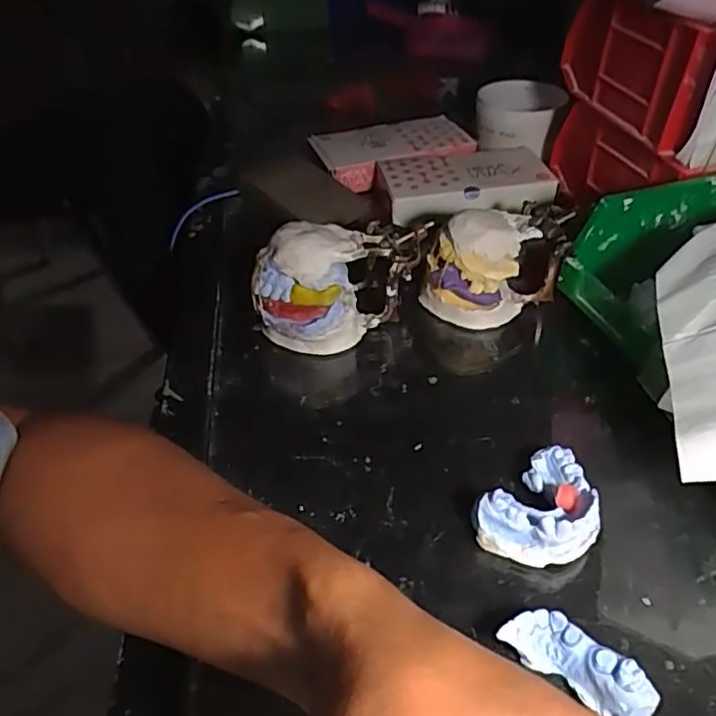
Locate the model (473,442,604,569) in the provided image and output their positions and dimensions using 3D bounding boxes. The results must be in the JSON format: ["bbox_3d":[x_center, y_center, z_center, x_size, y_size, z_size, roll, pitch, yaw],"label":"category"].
[{"bbox_3d":[0.097,0.078,0.320,0.066,0.029,0.049,-31,49,-29],"label":"model"}]

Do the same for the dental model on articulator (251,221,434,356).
[{"bbox_3d":[-0.009,-0.054,0.441,0.123,0.078,0.055,-21,45,-20],"label":"dental model on articulator"}]

